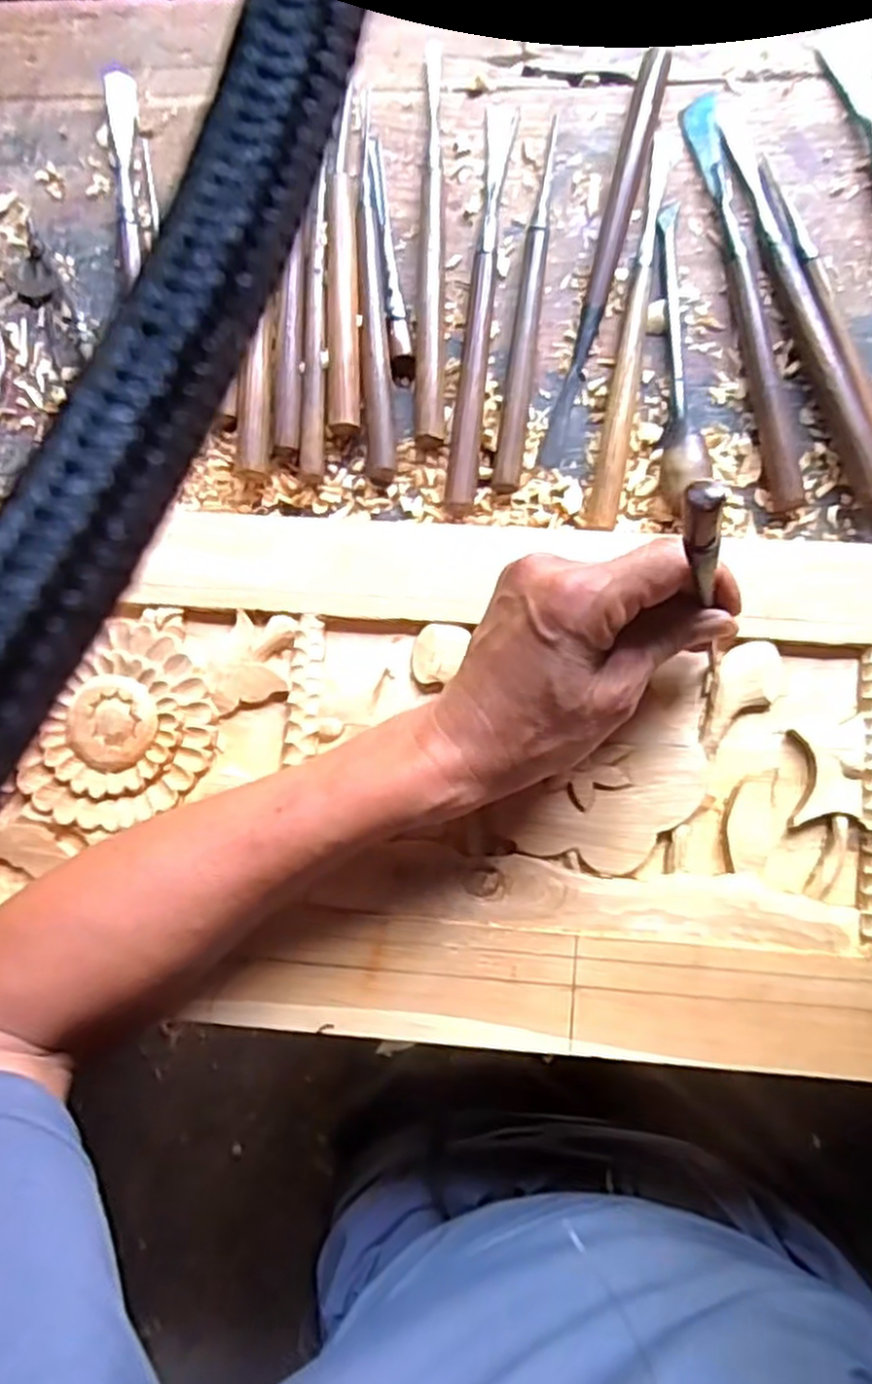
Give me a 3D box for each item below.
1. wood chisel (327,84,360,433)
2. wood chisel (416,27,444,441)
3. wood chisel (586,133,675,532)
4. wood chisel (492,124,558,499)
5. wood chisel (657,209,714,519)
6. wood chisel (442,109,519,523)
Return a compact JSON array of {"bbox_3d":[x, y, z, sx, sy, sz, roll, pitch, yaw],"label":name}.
[{"bbox_3d":[-0.055,-0.262,0.466,0.018,0.013,0.217,-1,83,4],"label":"wood chisel"},{"bbox_3d":[-0.003,-0.274,0.466,0.016,0.013,0.261,0,83,4],"label":"wood chisel"},{"bbox_3d":[0.114,-0.211,0.448,0.015,0.015,0.244,10,84,5],"label":"wood chisel"},{"bbox_3d":[0.056,-0.232,0.460,0.016,0.012,0.229,8,84,5],"label":"wood chisel"},{"bbox_3d":[0.138,-0.196,0.446,0.025,0.021,0.185,-3,83,4],"label":"wood chisel"},{"bbox_3d":[0.027,-0.230,0.456,0.017,0.014,0.256,6,84,5],"label":"wood chisel"}]

